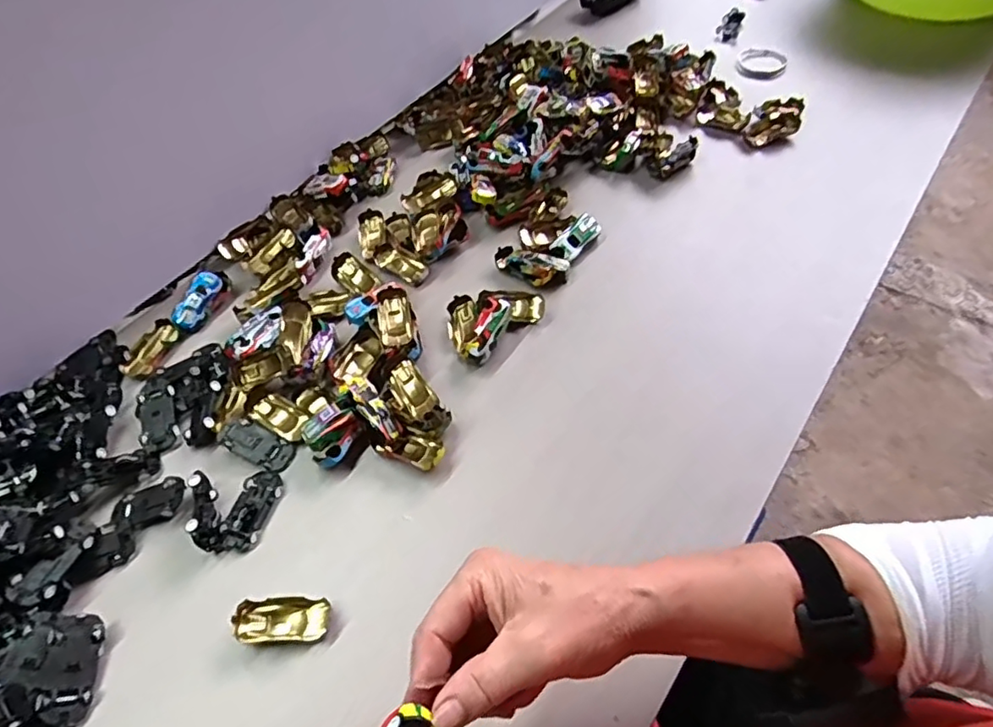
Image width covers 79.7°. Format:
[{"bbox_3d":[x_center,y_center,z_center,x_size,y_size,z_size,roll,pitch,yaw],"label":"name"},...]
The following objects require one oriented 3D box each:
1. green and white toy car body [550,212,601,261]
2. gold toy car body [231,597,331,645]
[{"bbox_3d":[0.083,-0.131,0.611,0.027,0.014,0.061,33,63,24],"label":"green and white toy car body"},{"bbox_3d":[-0.149,0.179,0.415,0.061,0.020,0.028,-3,54,1],"label":"gold toy car body"}]

